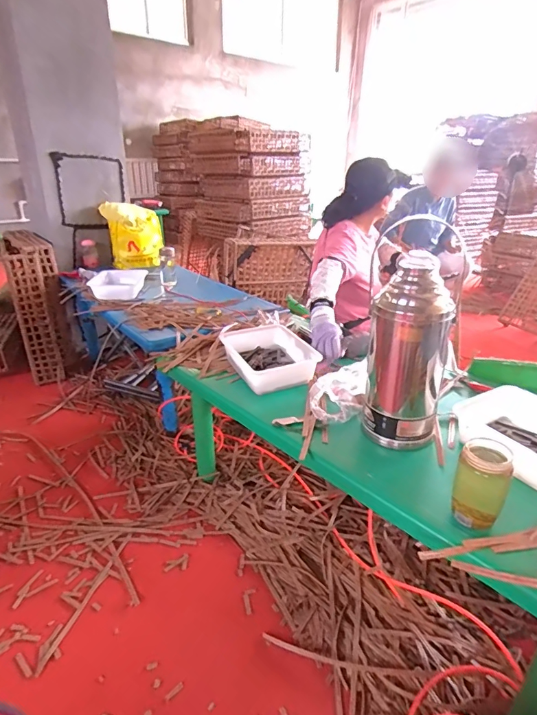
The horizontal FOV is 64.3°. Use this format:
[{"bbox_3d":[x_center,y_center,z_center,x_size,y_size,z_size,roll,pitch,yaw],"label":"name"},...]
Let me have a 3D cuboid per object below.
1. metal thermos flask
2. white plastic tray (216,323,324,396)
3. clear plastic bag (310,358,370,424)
[{"bbox_3d":[0.281,-0.037,0.836,0.132,0.417,0.142,2,28,-1],"label":"metal thermos flask"},{"bbox_3d":[0.005,-0.008,1.173,0.213,0.065,0.258,-12,27,-24],"label":"white plastic tray"},{"bbox_3d":[0.163,0.073,0.996,0.126,0.089,0.157,6,25,10],"label":"clear plastic bag"}]

